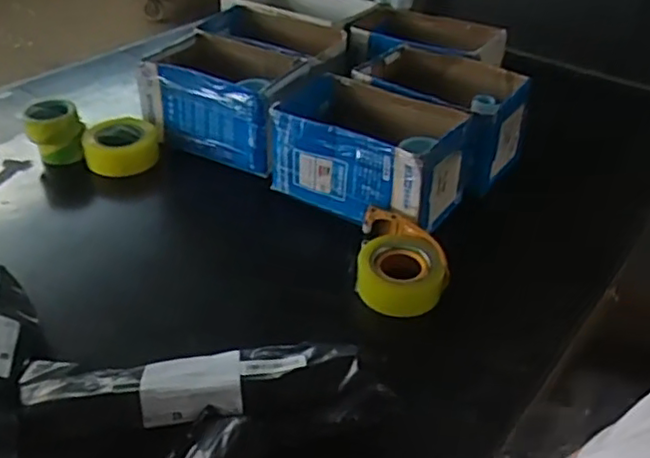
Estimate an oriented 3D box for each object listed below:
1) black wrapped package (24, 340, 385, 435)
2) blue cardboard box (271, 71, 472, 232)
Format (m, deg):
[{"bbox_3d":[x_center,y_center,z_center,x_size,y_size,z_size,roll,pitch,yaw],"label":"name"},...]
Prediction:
[{"bbox_3d":[-0.128,0.165,0.688,0.374,0.047,0.087,1,36,-5],"label":"black wrapped package"},{"bbox_3d":[0.069,-0.127,1.042,0.296,0.136,0.211,22,39,21],"label":"blue cardboard box"}]

